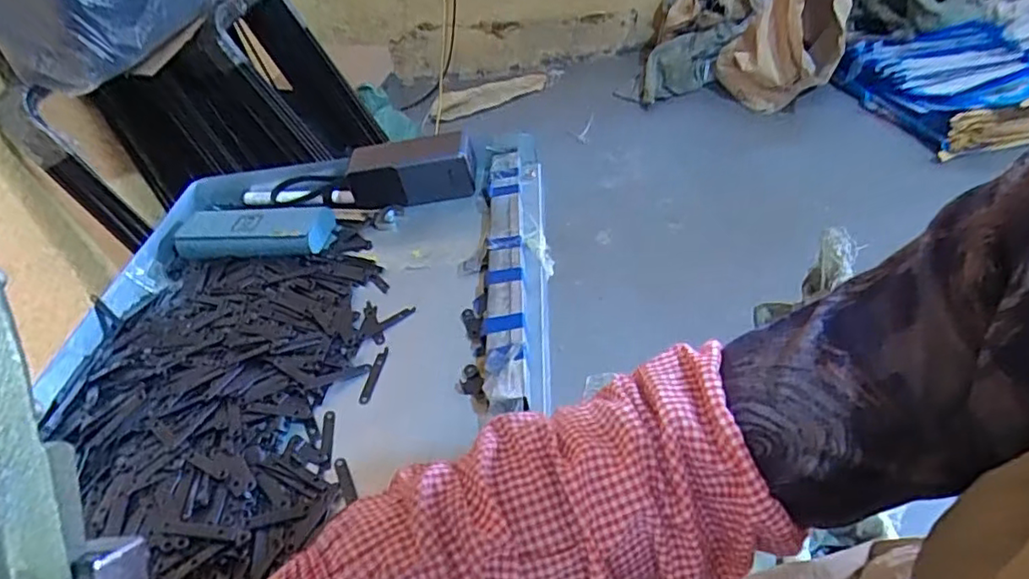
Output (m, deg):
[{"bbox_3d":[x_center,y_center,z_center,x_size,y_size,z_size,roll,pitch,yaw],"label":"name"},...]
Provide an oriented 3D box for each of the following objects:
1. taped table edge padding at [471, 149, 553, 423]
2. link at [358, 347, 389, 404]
[{"bbox_3d":[0.000,-0.025,0.555,0.056,0.029,0.330,-6,41,7],"label":"taped table edge padding"},{"bbox_3d":[-0.111,0.067,0.488,0.009,0.004,0.054,0,42,13],"label":"link"}]

